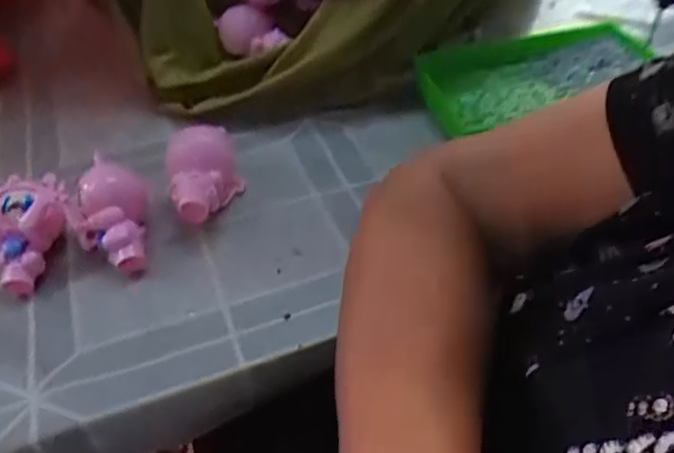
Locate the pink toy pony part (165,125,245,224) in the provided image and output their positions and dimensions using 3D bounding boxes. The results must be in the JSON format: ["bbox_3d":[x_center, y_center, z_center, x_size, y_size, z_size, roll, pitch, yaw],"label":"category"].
[{"bbox_3d":[-0.104,-0.039,0.486,0.059,0.057,0.075,-15,46,-10],"label":"pink toy pony part"}]

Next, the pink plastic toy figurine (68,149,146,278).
[{"bbox_3d":[-0.176,-0.013,0.463,0.051,0.053,0.084,-6,45,-2],"label":"pink plastic toy figurine"}]

